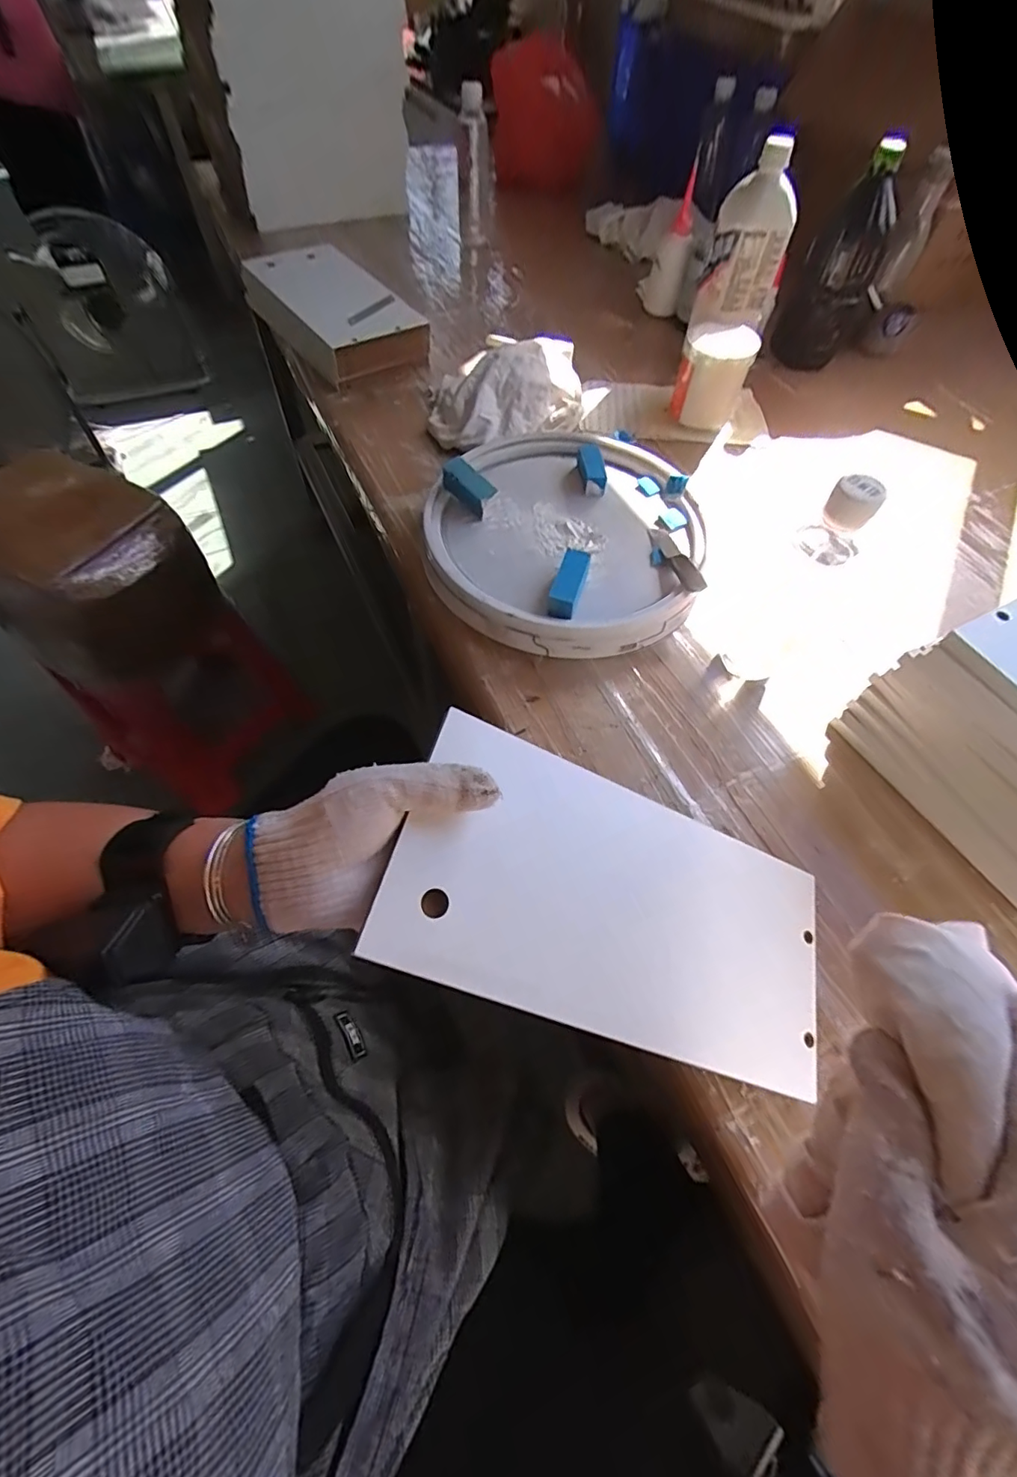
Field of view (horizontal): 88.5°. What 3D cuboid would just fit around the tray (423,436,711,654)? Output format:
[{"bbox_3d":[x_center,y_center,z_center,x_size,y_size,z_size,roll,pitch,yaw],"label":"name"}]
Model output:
[{"bbox_3d":[0.060,-0.216,0.541,0.268,0.045,0.294,1,61,-2],"label":"tray"}]

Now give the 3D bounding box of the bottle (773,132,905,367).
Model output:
[{"bbox_3d":[0.439,-0.625,0.698,0.074,0.209,0.080,-4,61,-5],"label":"bottle"}]

